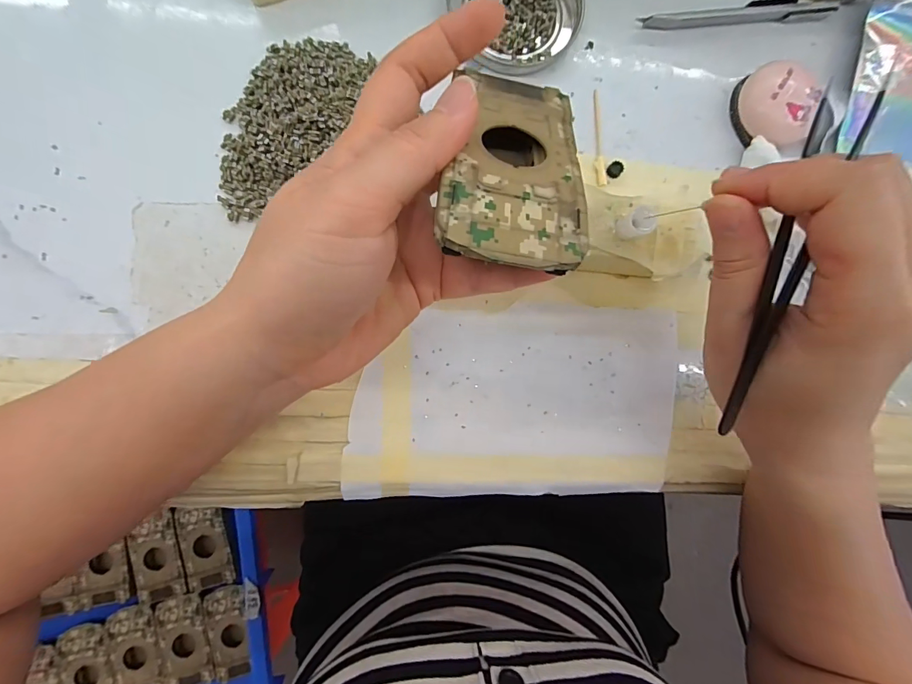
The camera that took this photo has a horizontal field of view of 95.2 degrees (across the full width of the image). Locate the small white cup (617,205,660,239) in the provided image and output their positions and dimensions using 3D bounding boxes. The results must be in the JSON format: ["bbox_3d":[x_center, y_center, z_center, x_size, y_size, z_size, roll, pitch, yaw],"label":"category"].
[{"bbox_3d":[0.090,-0.059,0.205,0.014,0.016,0.013,0,86,-6],"label":"small white cup"}]

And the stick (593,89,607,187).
[{"bbox_3d":[0.085,-0.123,0.250,0.006,0.004,0.060,-2,88,-5],"label":"stick"}]

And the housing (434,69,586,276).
[{"bbox_3d":[0.023,-0.063,0.151,0.047,0.011,0.095,13,58,-5],"label":"housing"}]

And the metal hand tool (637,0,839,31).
[{"bbox_3d":[0.175,-0.204,0.259,0.123,0.008,0.015,-8,89,-5],"label":"metal hand tool"}]

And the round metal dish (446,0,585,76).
[{"bbox_3d":[0.038,-0.202,0.247,0.077,0.007,0.080,0,88,-5],"label":"round metal dish"}]

